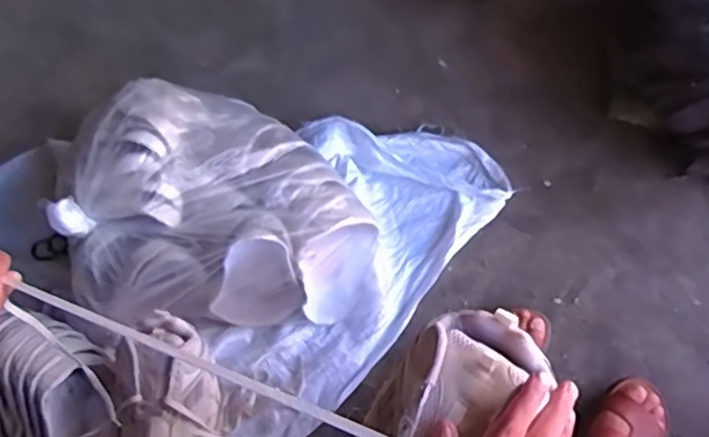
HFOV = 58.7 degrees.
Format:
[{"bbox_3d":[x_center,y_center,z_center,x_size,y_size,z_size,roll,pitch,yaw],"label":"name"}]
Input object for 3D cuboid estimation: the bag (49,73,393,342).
[{"bbox_3d":[-0.198,-0.018,1.014,0.452,0.255,0.391,-4,60,0],"label":"bag"}]

